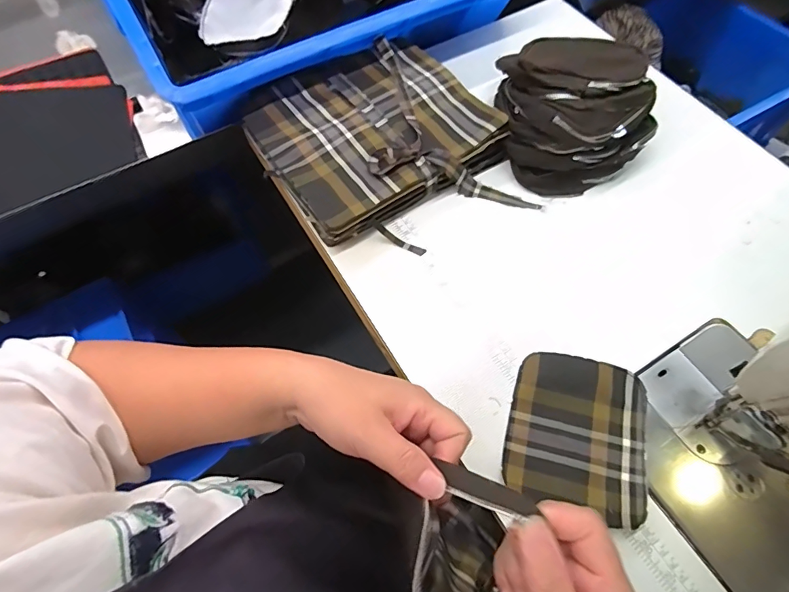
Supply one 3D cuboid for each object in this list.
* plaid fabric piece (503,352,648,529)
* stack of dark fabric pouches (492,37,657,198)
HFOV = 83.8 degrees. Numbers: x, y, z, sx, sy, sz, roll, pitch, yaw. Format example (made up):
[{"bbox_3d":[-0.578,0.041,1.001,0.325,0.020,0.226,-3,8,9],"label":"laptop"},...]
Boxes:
[{"bbox_3d":[0.161,0.118,0.390,0.113,0.013,0.131,13,64,8],"label":"plaid fabric piece"},{"bbox_3d":[0.210,-0.220,0.517,0.160,0.088,0.180,-5,63,-1],"label":"stack of dark fabric pouches"}]

